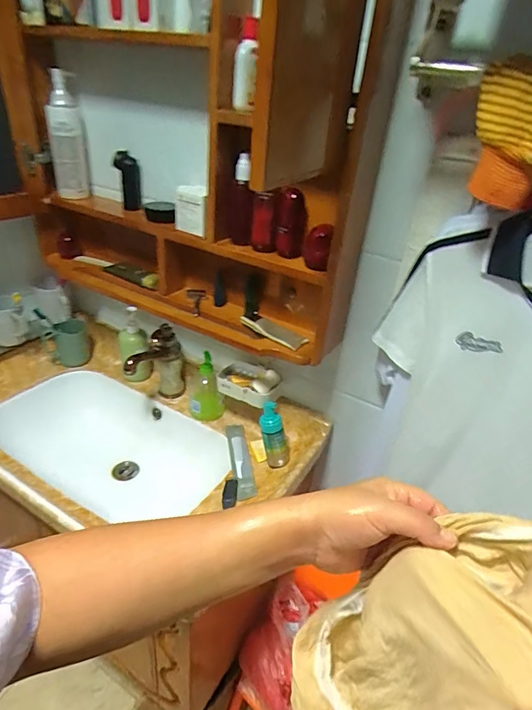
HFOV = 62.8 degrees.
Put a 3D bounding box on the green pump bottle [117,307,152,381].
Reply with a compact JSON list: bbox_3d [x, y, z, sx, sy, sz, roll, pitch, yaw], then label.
[{"bbox_3d":[-0.355,-0.027,1.173,0.081,0.214,0.058,6,32,0],"label":"green pump bottle"}]

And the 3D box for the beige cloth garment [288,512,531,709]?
[{"bbox_3d":[0.101,0.203,0.303,0.074,0.273,0.128,43,42,12],"label":"beige cloth garment"}]

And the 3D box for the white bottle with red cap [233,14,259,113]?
[{"bbox_3d":[-0.030,-0.435,0.655,0.035,0.140,0.033,2,70,-7],"label":"white bottle with red cap"}]

